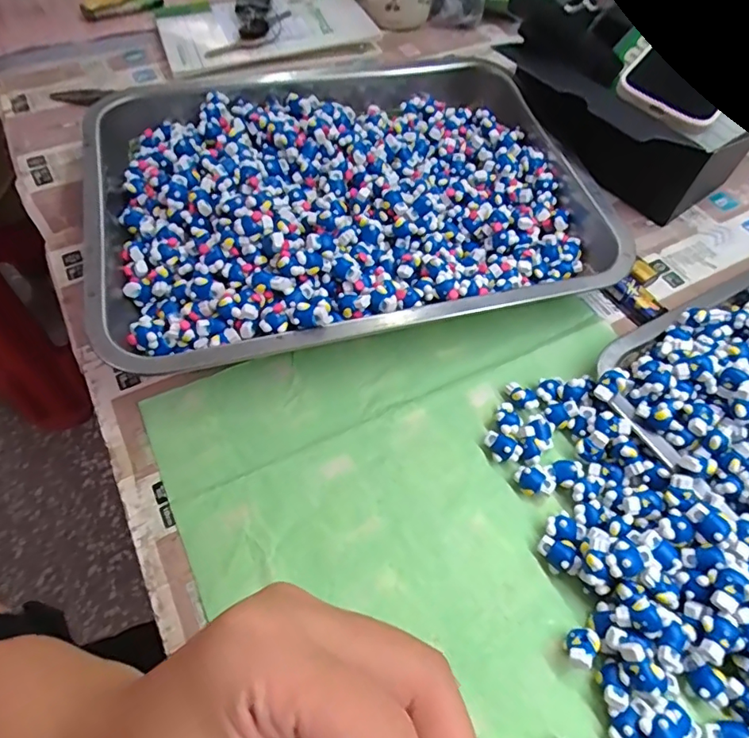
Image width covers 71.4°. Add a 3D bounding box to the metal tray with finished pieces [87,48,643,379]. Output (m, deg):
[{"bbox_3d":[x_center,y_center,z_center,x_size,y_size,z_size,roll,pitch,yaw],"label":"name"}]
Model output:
[{"bbox_3d":[-0.027,-0.131,0.390,0.363,0.057,0.281,-12,58,-10],"label":"metal tray with finished pieces"}]

